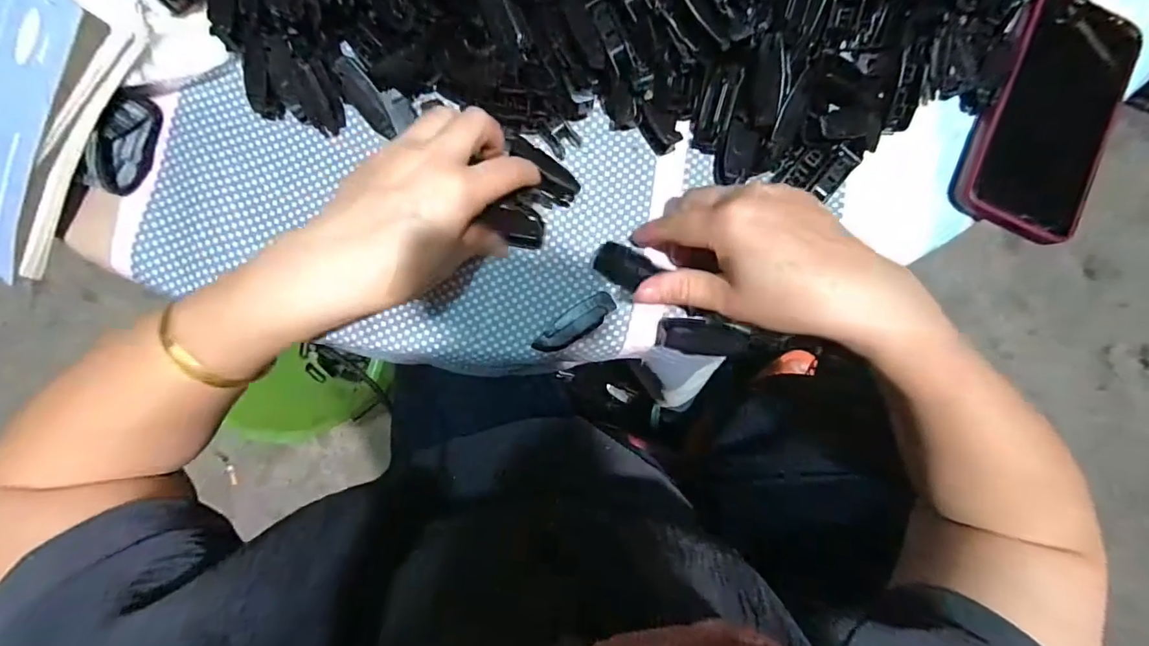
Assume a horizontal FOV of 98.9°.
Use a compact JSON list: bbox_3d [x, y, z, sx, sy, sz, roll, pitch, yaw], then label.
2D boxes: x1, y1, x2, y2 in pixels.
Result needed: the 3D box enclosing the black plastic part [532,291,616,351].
[{"bbox_3d":[0.000,0.001,0.302,0.054,0.015,0.019,-33,89,-3],"label":"black plastic part"}]

